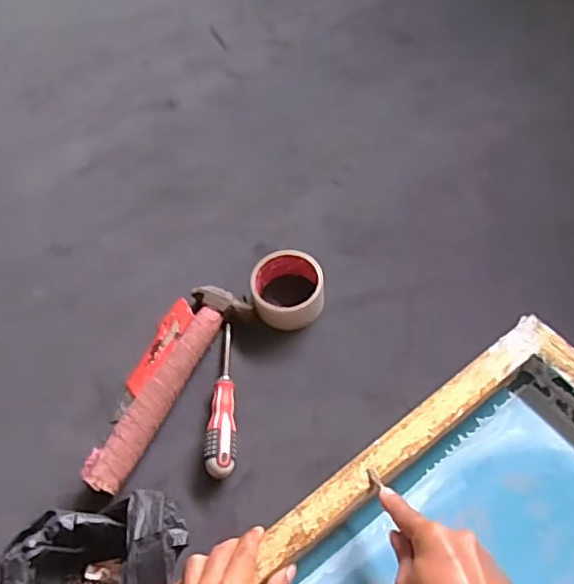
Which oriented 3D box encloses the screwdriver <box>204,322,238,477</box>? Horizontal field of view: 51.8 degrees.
[{"bbox_3d":[-0.072,0.117,0.664,0.031,0.031,0.180,-2,60,2],"label":"screwdriver"}]

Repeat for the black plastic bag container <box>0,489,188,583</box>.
[{"bbox_3d":[-0.174,0.267,0.534,0.158,0.105,0.153,0,61,3],"label":"black plastic bag container"}]

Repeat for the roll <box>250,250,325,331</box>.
[{"bbox_3d":[0.001,-0.003,0.722,0.084,0.051,0.089,-1,61,3],"label":"roll"}]

